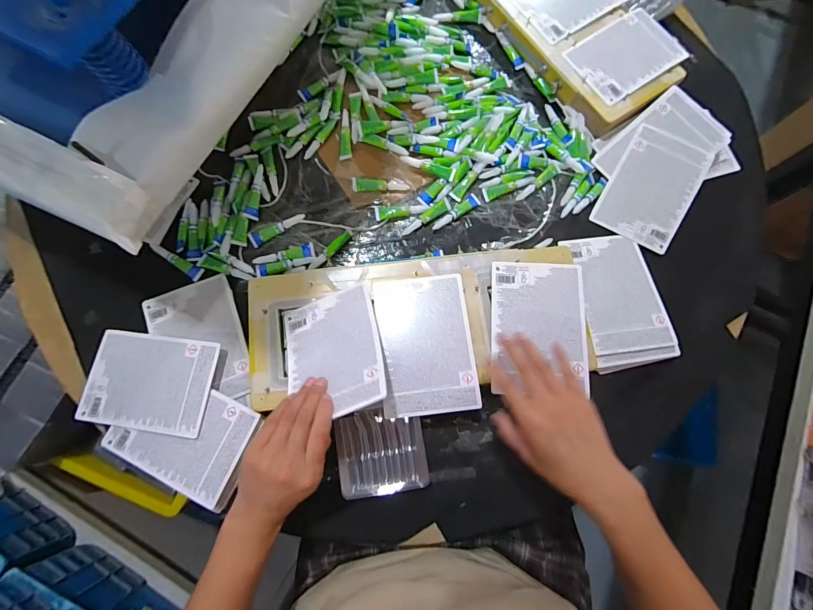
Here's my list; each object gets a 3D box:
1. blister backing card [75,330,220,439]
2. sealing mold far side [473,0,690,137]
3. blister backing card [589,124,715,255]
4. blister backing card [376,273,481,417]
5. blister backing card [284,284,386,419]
[{"bbox_3d":[-0.327,0.097,0.466,0.167,0.006,0.117,5,75,8],"label":"blister backing card"},{"bbox_3d":[0.256,-0.482,0.602,0.195,0.037,0.425,-32,79,-9],"label":"sealing mold far side"},{"bbox_3d":[0.366,-0.177,0.546,0.115,0.009,0.175,29,87,9],"label":"blister backing card"},{"bbox_3d":[0.025,0.047,0.454,0.114,0.006,0.169,-7,74,-1],"label":"blister backing card"},{"bbox_3d":[-0.085,0.052,0.408,0.114,0.010,0.163,-23,46,8],"label":"blister backing card"}]

